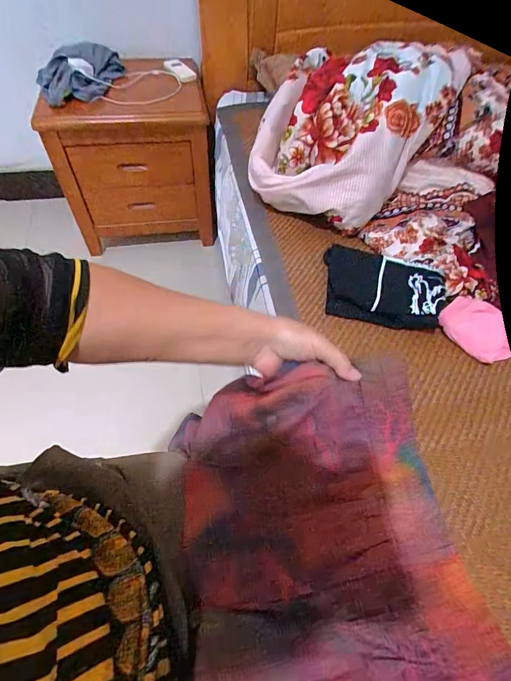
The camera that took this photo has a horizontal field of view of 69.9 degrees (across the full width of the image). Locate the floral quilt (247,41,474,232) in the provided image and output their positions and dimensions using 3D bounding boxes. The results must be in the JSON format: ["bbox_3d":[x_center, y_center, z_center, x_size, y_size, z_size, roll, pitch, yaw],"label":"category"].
[{"bbox_3d":[0.175,-0.420,0.751,0.340,0.221,0.279,25,59,12],"label":"floral quilt"}]

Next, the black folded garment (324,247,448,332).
[{"bbox_3d":[0.234,-0.108,0.679,0.210,0.052,0.160,16,57,7],"label":"black folded garment"}]

